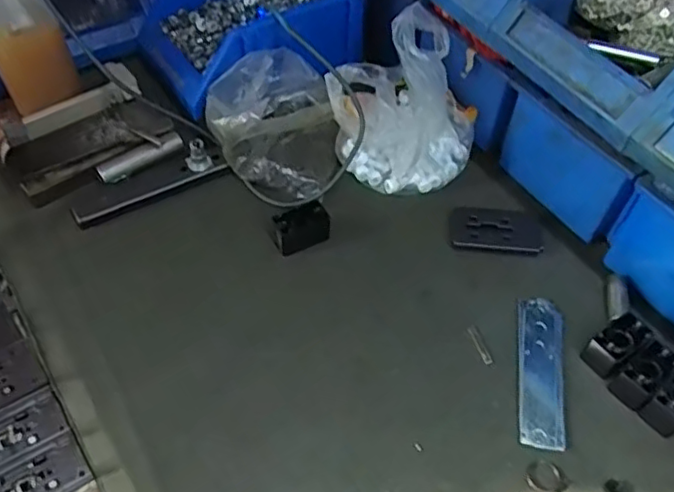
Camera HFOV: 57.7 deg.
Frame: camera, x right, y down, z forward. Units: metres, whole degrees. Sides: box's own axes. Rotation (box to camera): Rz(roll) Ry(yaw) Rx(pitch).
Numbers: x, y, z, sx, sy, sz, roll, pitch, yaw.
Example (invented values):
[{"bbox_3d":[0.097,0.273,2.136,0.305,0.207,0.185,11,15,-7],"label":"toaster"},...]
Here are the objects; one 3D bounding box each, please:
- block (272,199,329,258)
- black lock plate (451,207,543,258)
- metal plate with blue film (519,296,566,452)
[{"bbox_3d":[-0.033,-0.020,0.594,0.052,0.032,0.028,-18,54,-13],"label":"block"},{"bbox_3d":[0.158,-0.015,0.613,0.093,0.005,0.055,5,54,-6],"label":"black lock plate"},{"bbox_3d":[0.176,0.104,0.524,0.039,0.004,0.140,10,52,4],"label":"metal plate with blue film"}]

